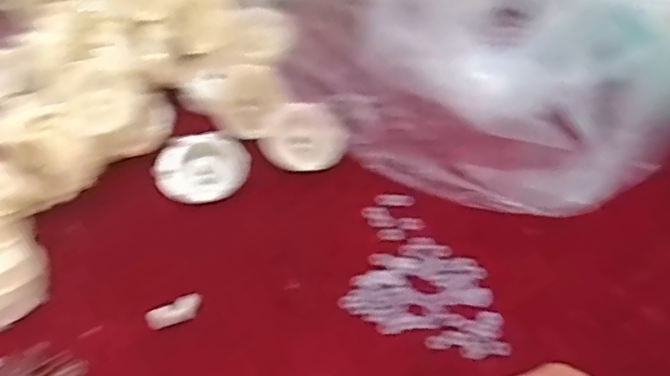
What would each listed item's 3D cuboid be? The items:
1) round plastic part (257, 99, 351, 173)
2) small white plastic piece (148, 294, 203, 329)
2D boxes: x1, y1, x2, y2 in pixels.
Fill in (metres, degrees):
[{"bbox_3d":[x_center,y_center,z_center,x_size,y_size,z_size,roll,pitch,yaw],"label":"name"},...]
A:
[{"bbox_3d":[-0.026,-0.043,0.502,0.066,0.016,0.061,1,61,-2],"label":"round plastic part"},{"bbox_3d":[-0.115,0.088,0.444,0.039,0.010,0.016,-22,64,-14],"label":"small white plastic piece"}]

